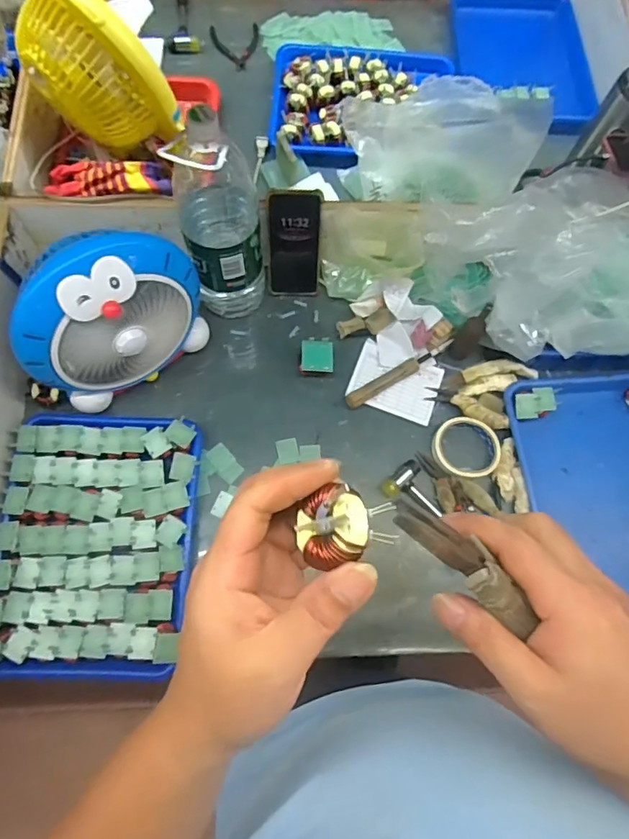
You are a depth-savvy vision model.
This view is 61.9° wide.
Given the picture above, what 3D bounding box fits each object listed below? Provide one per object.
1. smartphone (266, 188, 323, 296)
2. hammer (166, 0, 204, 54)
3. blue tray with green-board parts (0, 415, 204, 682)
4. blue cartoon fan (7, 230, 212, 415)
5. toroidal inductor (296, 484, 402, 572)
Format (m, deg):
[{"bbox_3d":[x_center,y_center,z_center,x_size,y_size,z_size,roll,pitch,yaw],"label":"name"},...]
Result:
[{"bbox_3d":[-0.030,-0.257,0.783,0.078,0.171,0.019,-2,49,-3],"label":"smartphone"},{"bbox_3d":[-0.263,-0.817,1.016,0.064,0.026,0.269,-9,72,-5],"label":"hammer"},{"bbox_3d":[-0.284,0.158,0.689,0.253,0.051,0.328,0,72,-3],"label":"blue tray with green-board parts"},{"bbox_3d":[-0.261,-0.131,0.687,0.221,0.239,0.113,-32,76,-12],"label":"blue cartoon fan"},{"bbox_3d":[0.014,0.052,0.260,0.047,0.021,0.034,-24,69,16],"label":"toroidal inductor"}]

